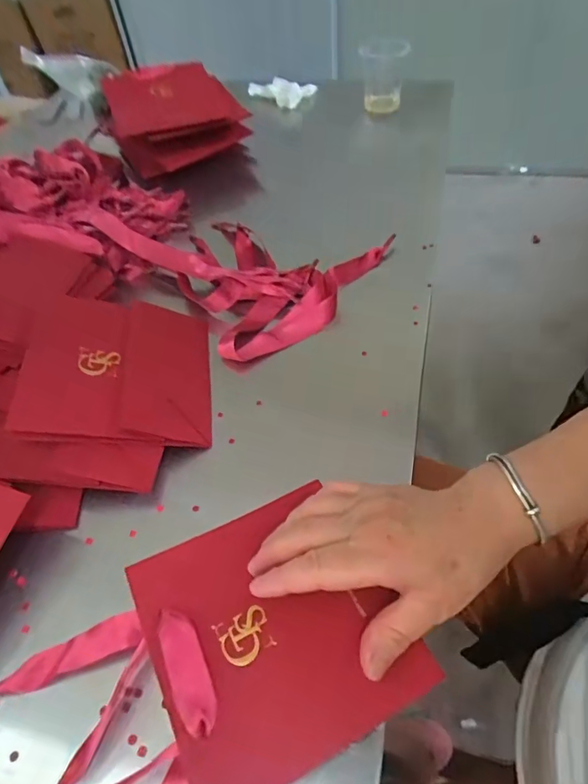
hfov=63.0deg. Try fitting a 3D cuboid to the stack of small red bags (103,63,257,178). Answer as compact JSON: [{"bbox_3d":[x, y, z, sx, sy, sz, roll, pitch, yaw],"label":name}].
[{"bbox_3d":[-0.157,-0.372,0.655,0.185,0.092,0.136,-8,50,0],"label":"stack of small red bags"}]

